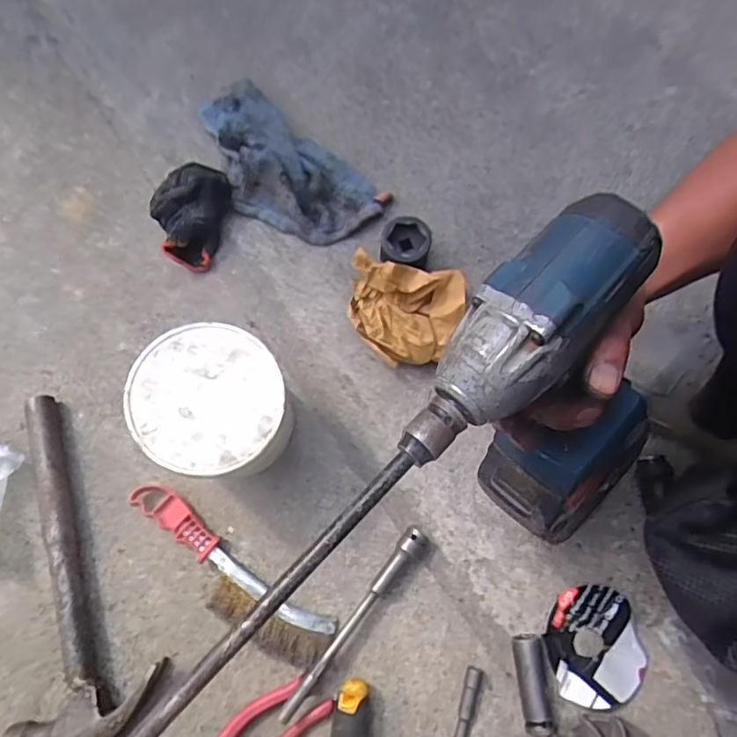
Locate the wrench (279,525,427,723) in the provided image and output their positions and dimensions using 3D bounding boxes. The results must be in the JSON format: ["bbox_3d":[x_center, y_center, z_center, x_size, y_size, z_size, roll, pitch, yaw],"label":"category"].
[{"bbox_3d":[-0.012,0.228,0.533,0.020,0.029,0.198,38,80,7],"label":"wrench"}]

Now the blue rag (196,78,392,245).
[{"bbox_3d":[-0.099,-0.218,0.634,0.228,0.030,0.112,40,80,7],"label":"blue rag"}]

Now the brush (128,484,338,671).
[{"bbox_3d":[-0.134,0.191,0.546,0.226,0.027,0.054,35,79,7],"label":"brush"}]

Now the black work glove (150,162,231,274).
[{"bbox_3d":[-0.189,-0.164,0.611,0.074,0.051,0.107,15,78,2],"label":"black work glove"}]

